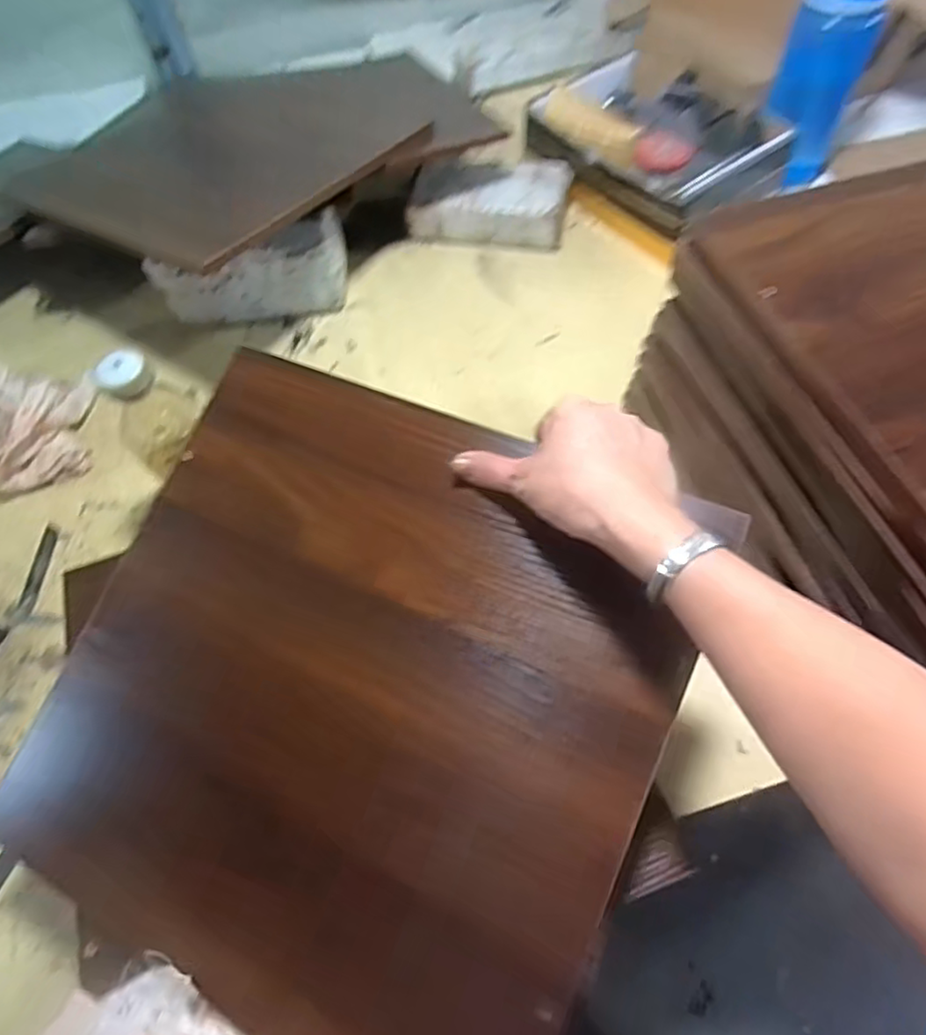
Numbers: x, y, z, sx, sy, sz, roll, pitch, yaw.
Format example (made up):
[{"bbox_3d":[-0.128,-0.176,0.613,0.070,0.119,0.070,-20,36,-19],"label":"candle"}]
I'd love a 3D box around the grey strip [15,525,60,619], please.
[{"bbox_3d":[-0.422,0.053,0.638,0.015,0.004,0.091,8,68,-9],"label":"grey strip"}]

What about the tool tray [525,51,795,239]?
[{"bbox_3d":[0.257,-0.511,0.853,0.257,0.076,0.295,-32,63,-15],"label":"tool tray"}]

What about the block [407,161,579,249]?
[{"bbox_3d":[0.036,-0.419,0.849,0.201,0.059,0.111,5,60,6],"label":"block"}]

